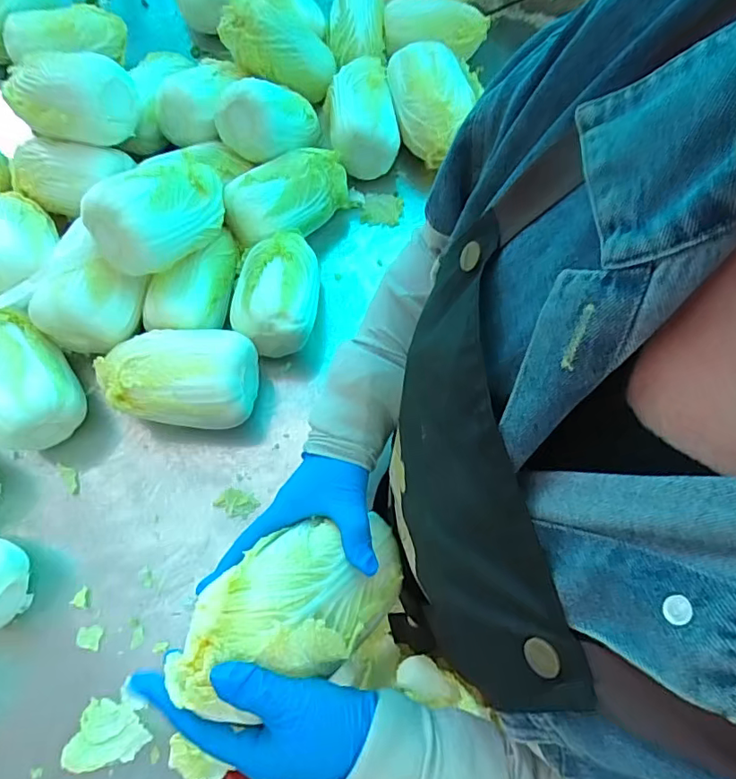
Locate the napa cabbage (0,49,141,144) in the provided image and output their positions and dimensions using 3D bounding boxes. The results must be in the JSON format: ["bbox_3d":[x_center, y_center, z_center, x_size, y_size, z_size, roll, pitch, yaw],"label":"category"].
[{"bbox_3d":[-0.375,-0.363,0.664,0.158,0.093,0.089,6,68,3],"label":"napa cabbage"}]

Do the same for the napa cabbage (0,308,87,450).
[{"bbox_3d":[-0.387,-0.011,0.593,0.093,0.085,0.155,-38,72,-14],"label":"napa cabbage"}]

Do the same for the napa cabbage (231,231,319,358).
[{"bbox_3d":[-0.109,-0.120,0.651,0.096,0.092,0.149,3,68,2],"label":"napa cabbage"}]

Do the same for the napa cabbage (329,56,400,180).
[{"bbox_3d":[-0.010,-0.383,0.746,0.092,0.101,0.150,-7,68,-2],"label":"napa cabbage"}]

